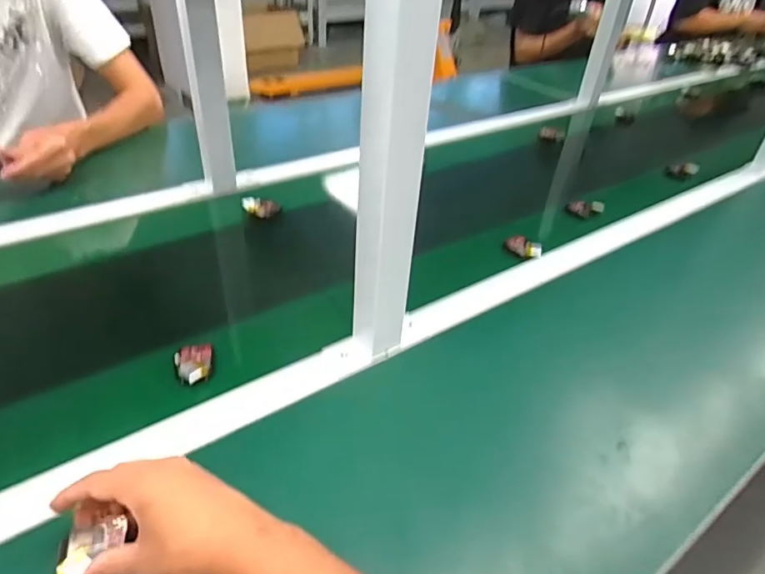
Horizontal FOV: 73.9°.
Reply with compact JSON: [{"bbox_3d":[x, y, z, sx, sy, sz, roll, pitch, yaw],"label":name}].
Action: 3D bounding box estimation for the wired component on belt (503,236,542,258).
[{"bbox_3d":[0.205,-0.059,0.742,0.055,0.015,0.024,30,44,29],"label":"wired component on belt"}]

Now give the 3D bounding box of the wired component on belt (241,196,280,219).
[{"bbox_3d":[-0.185,-0.121,0.777,0.054,0.027,0.020,-2,38,-8],"label":"wired component on belt"}]

